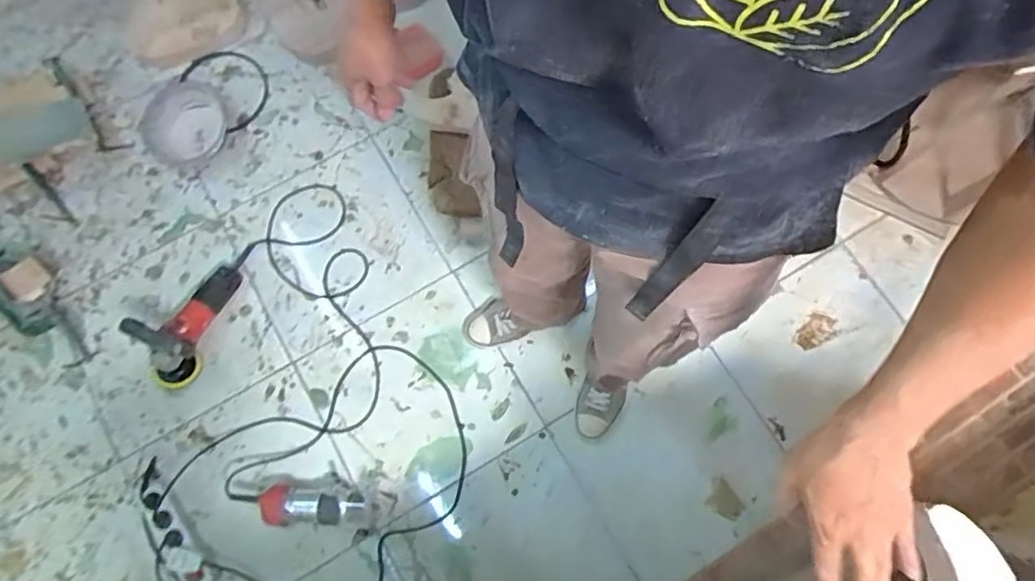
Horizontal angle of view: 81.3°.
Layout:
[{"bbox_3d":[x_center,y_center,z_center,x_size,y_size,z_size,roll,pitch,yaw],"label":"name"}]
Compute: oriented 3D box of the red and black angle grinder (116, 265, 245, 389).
[{"bbox_3d":[-0.702,0.057,1.254,0.125,0.173,0.282,14,75,5],"label":"red and black angle grinder"}]

